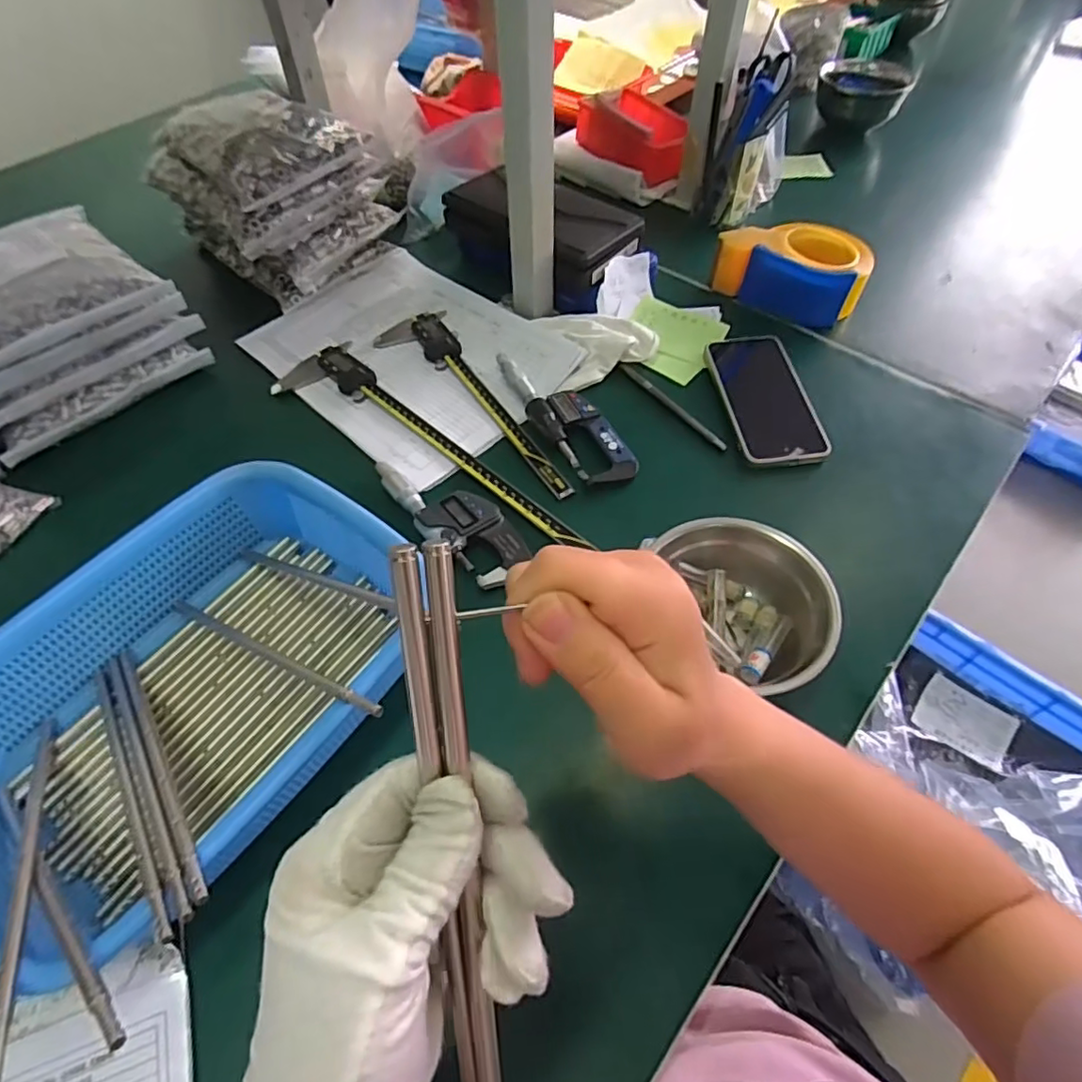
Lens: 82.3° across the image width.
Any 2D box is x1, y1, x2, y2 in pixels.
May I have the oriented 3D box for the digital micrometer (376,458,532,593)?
[{"bbox_3d":[-0.075,-0.024,0.498,0.150,0.020,0.055,38,63,23],"label":"digital micrometer"}]

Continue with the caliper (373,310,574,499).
[{"bbox_3d":[-0.063,-0.133,0.574,0.068,0.015,0.277,-29,60,-19],"label":"caliper"}]

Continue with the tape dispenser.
[{"bbox_3d":[0.260,-0.281,0.637,0.142,0.064,0.090,28,60,18],"label":"tape dispenser"}]

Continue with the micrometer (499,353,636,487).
[{"bbox_3d":[0.017,-0.114,0.550,0.051,0.016,0.175,-29,60,-18],"label":"micrometer"}]

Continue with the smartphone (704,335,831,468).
[{"bbox_3d":[0.201,-0.131,0.556,0.073,0.017,0.146,-5,55,-3],"label":"smartphone"}]

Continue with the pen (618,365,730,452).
[{"bbox_3d":[0.121,-0.125,0.568,0.010,0.008,0.135,-31,61,-17],"label":"pen"}]

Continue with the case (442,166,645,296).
[{"bbox_3d":[-0.005,-0.317,0.647,0.200,0.074,0.085,31,61,20],"label":"case"}]

